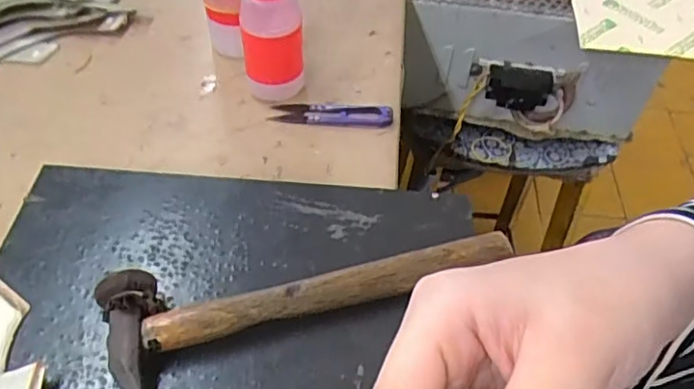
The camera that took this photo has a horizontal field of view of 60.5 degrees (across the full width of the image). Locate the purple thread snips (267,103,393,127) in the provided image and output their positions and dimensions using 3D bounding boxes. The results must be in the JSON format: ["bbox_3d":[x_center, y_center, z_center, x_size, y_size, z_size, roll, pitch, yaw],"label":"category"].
[{"bbox_3d":[-0.013,-0.067,0.497,0.099,0.016,0.024,6,50,1],"label":"purple thread snips"}]

